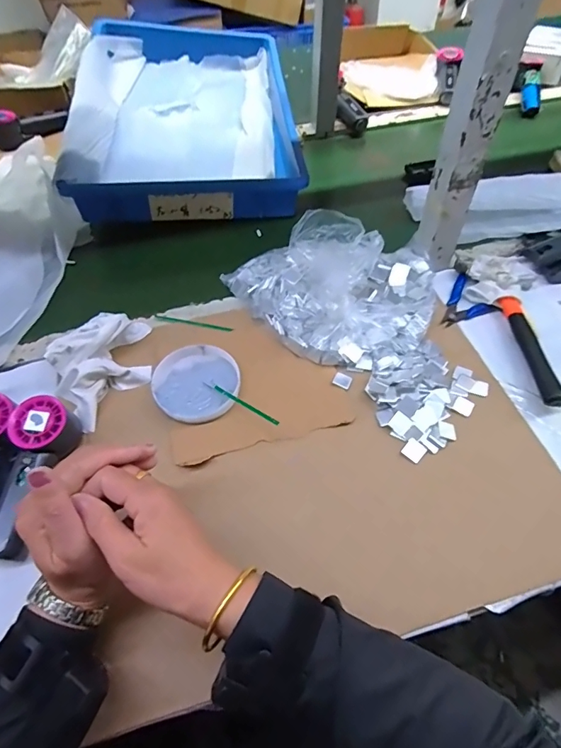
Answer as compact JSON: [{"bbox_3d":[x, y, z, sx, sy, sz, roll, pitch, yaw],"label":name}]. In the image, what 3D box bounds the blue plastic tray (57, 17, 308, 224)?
[{"bbox_3d":[-0.175,-0.499,0.847,0.363,0.105,0.562,-6,53,-3],"label":"blue plastic tray"}]

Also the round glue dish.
[{"bbox_3d":[-0.098,0.009,0.531,0.098,0.015,0.104,-1,53,1],"label":"round glue dish"}]

